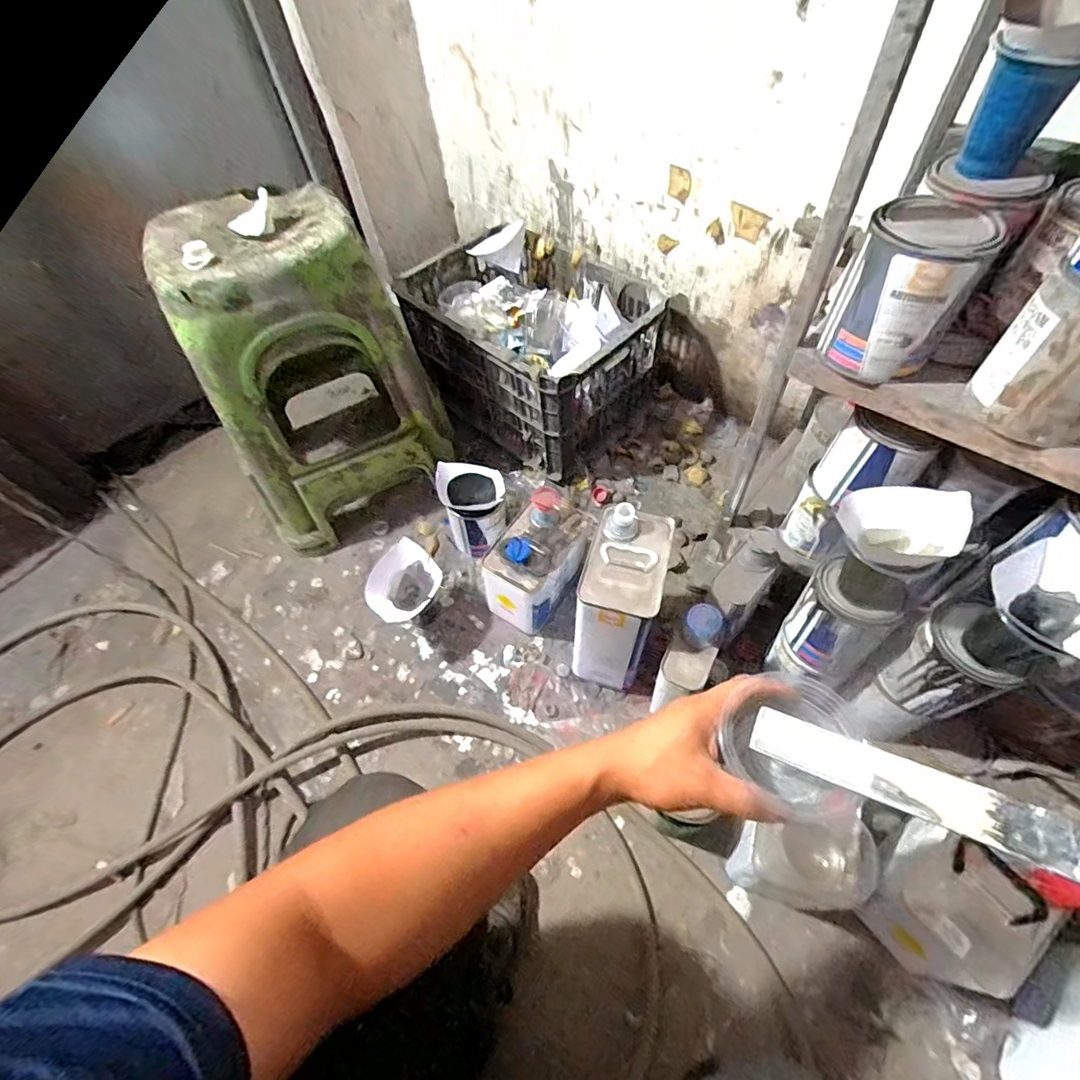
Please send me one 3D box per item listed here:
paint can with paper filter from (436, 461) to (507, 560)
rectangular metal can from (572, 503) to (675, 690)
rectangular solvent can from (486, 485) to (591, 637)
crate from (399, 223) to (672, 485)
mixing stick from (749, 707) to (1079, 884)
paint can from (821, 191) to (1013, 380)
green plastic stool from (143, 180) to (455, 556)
[{"bbox_3d":[-0.116,-0.053,0.951,0.116,0.128,0.109,-13,55,-4],"label":"paint can with paper filter"},{"bbox_3d":[0.125,0.095,0.784,0.105,0.274,0.164,14,58,15],"label":"rectangular metal can"},{"bbox_3d":[-0.002,0.045,0.887,0.115,0.175,0.184,27,62,22],"label":"rectangular solvent can"},{"bbox_3d":[-0.027,-0.426,1.122,0.352,0.246,0.526,-37,59,-19],"label":"crate"},{"bbox_3d":[0.293,0.166,0.272,0.338,0.008,0.032,15,62,30],"label":"mixing stick"},{"bbox_3d":[0.352,-0.240,0.505,0.101,0.133,0.095,-3,55,4],"label":"paint can"},{"bbox_3d":[-0.397,-0.288,0.900,0.344,0.454,0.274,-29,57,-14],"label":"green plastic stool"}]

